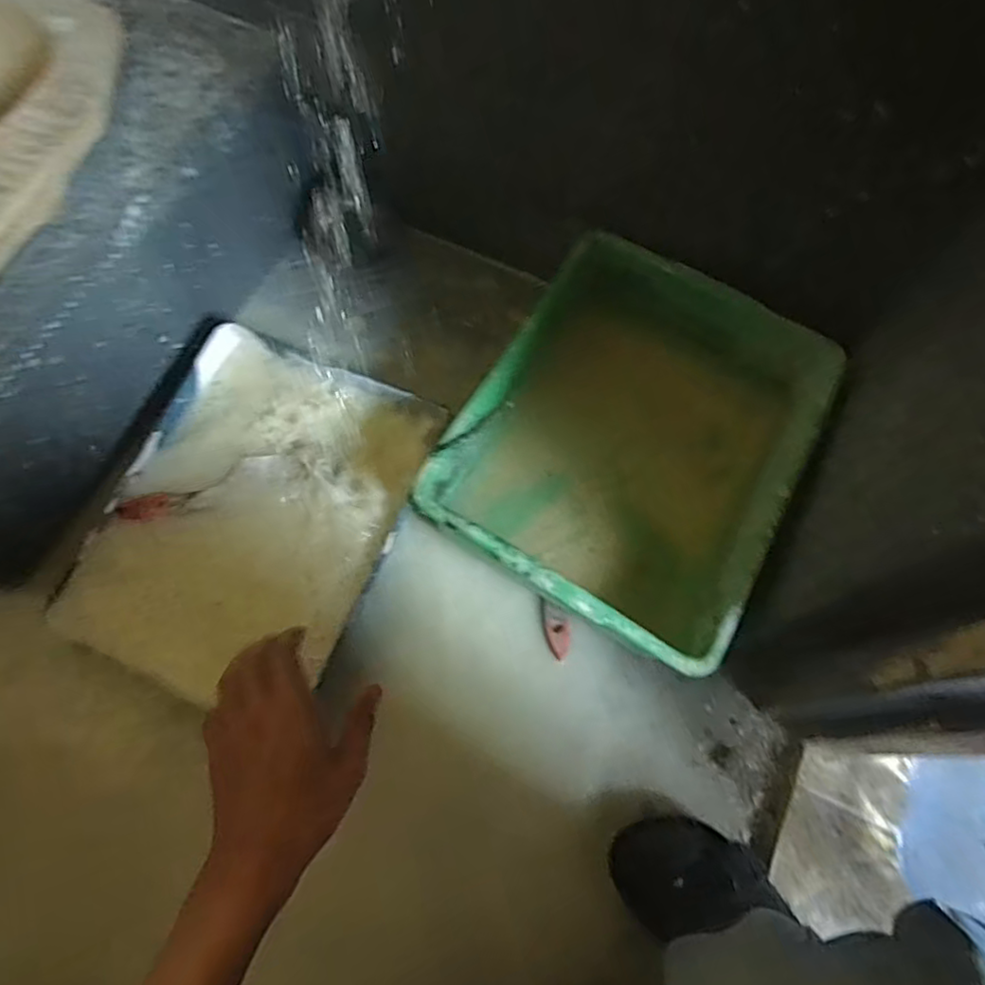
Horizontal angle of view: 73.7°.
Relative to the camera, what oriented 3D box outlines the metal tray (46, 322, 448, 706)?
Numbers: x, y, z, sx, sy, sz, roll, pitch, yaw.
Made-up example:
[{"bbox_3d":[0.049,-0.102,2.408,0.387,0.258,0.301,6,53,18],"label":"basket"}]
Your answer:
[{"bbox_3d":[-0.242,0.016,0.667,0.278,0.026,0.347,21,68,7],"label":"metal tray"}]

